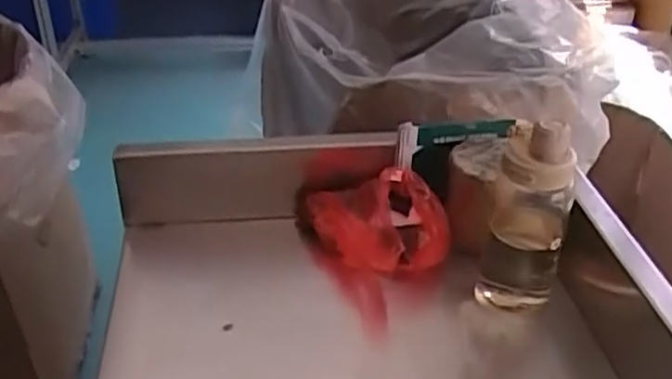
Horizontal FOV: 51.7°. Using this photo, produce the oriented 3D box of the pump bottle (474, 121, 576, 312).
[{"bbox_3d":[0.201,0.028,0.725,0.077,0.226,0.083,13,36,18],"label":"pump bottle"}]

